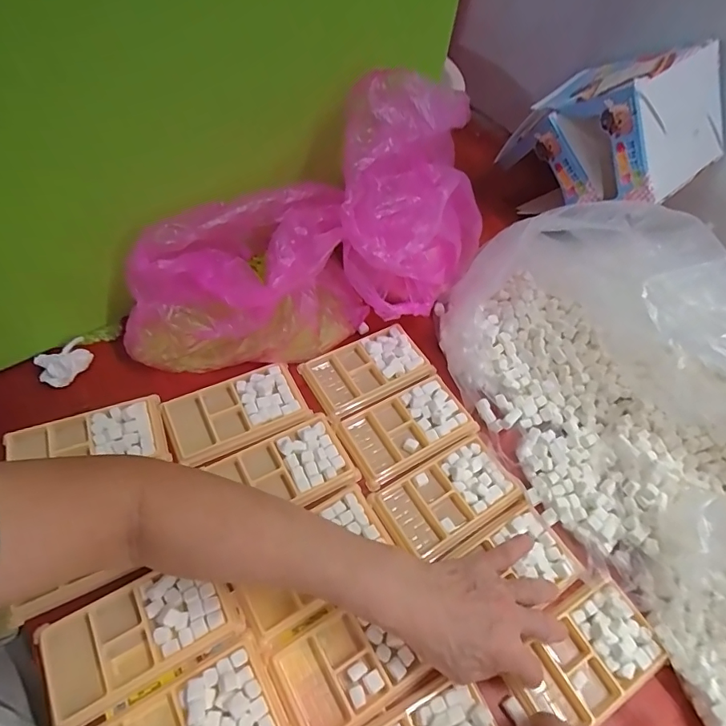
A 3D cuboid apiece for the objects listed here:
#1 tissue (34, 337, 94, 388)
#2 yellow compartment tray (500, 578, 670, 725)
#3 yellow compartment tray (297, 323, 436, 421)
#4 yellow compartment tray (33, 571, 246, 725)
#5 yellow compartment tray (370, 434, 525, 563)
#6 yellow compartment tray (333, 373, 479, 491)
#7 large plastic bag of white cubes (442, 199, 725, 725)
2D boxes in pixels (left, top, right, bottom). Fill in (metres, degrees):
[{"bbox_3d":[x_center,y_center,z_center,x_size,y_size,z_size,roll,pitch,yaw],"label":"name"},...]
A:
[{"bbox_3d":[-0.311,0.004,0.491,0.052,0.031,0.032,-29,62,-24],"label":"tissue"},{"bbox_3d":[0.184,0.245,0.382,0.128,0.016,0.069,-27,62,-19],"label":"yellow compartment tray"},{"bbox_3d":[0.006,0.010,0.535,0.135,0.023,0.080,-23,60,-21],"label":"yellow compartment tray"},{"bbox_3d":[-0.172,0.209,0.366,0.136,0.012,0.077,-22,60,-21],"label":"yellow compartment tray"},{"bbox_3d":[0.082,0.130,0.454,0.132,0.012,0.078,-25,61,-22],"label":"yellow compartment tray"},{"bbox_3d":[0.047,0.068,0.495,0.137,0.012,0.082,-24,60,-21],"label":"yellow compartment tray"},{"bbox_3d":[0.332,0.064,0.414,0.304,0.170,0.564,-19,60,-19],"label":"large plastic bag of white cubes"}]

